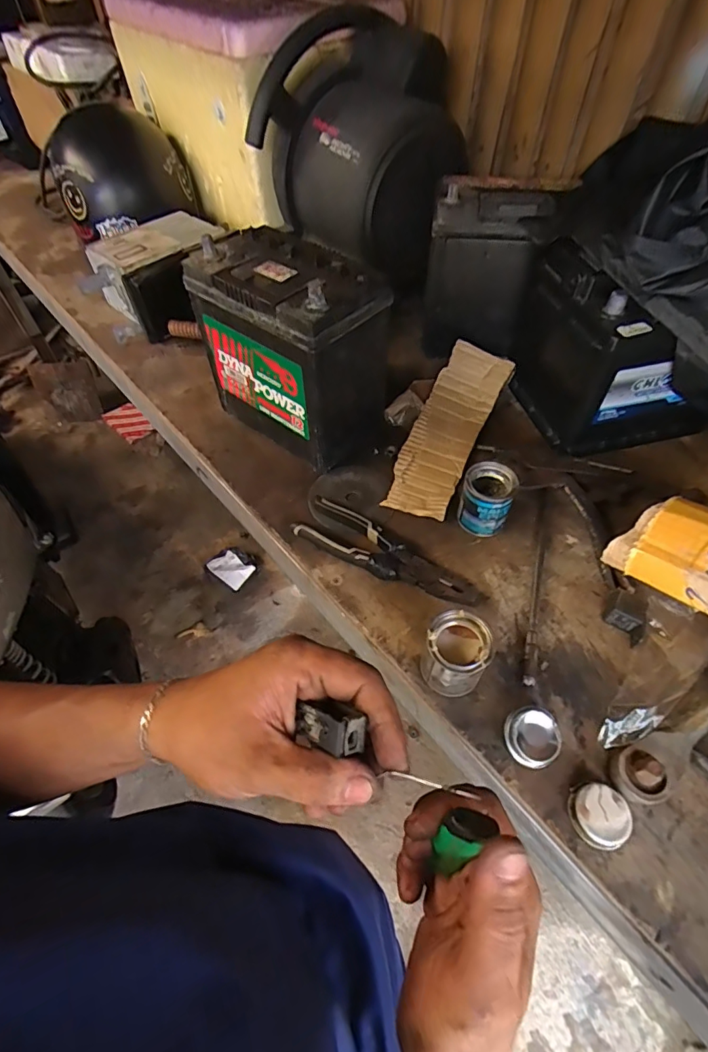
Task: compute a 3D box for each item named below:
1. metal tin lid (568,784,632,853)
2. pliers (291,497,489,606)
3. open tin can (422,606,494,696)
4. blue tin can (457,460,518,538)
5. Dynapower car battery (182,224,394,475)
[{"bbox_3d":[0.189,0.222,0.363,0.041,0.014,0.042,-1,54,1],"label":"metal tin lid"},{"bbox_3d":[0.036,0.032,0.501,0.205,0.022,0.055,27,59,19],"label":"pliers"},{"bbox_3d":[0.088,0.113,0.413,0.051,0.065,0.052,-1,54,1],"label":"open tin can"},{"bbox_3d":[0.144,-0.030,0.517,0.051,0.063,0.055,-1,54,1],"label":"blue tin can"},{"bbox_3d":[-0.069,-0.208,0.567,0.199,0.198,0.133,36,62,24],"label":"Dynapower car battery"}]

